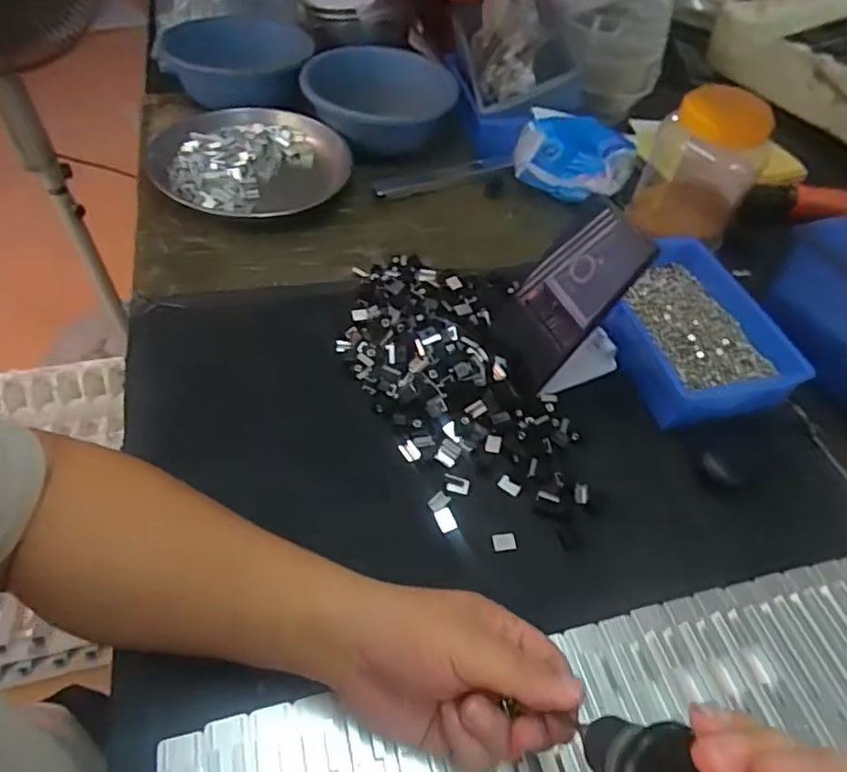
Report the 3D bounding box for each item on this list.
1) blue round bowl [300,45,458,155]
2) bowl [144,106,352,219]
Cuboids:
[{"bbox_3d":[-0.058,-0.378,0.795,0.191,0.060,0.188,2,50,-5],"label":"blue round bowl"},{"bbox_3d":[-0.202,-0.262,0.717,0.236,0.036,0.208,11,50,3],"label":"bowl"}]

